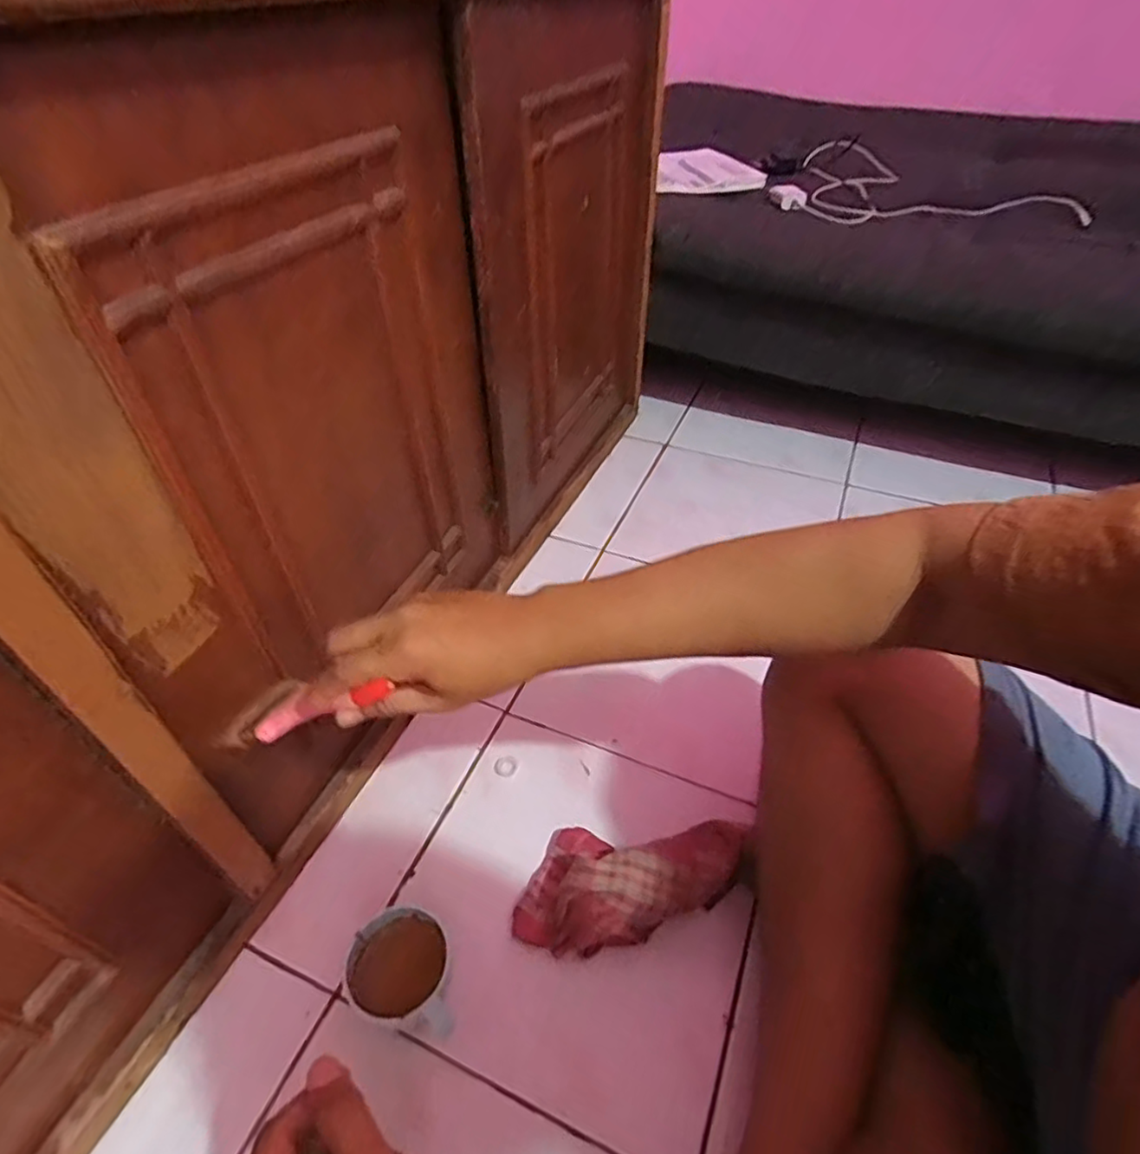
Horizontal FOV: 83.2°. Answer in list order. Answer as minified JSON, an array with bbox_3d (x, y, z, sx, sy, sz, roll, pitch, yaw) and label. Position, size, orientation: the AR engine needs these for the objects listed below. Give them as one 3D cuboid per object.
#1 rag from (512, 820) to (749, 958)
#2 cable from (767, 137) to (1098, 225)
[{"bbox_3d":[0.052,0.265,0.552,0.194,0.078,0.113,4,45,3],"label":"rag"},{"bbox_3d":[0.595,-0.630,1.052,0.489,0.069,0.284,22,48,20],"label":"cable"}]

